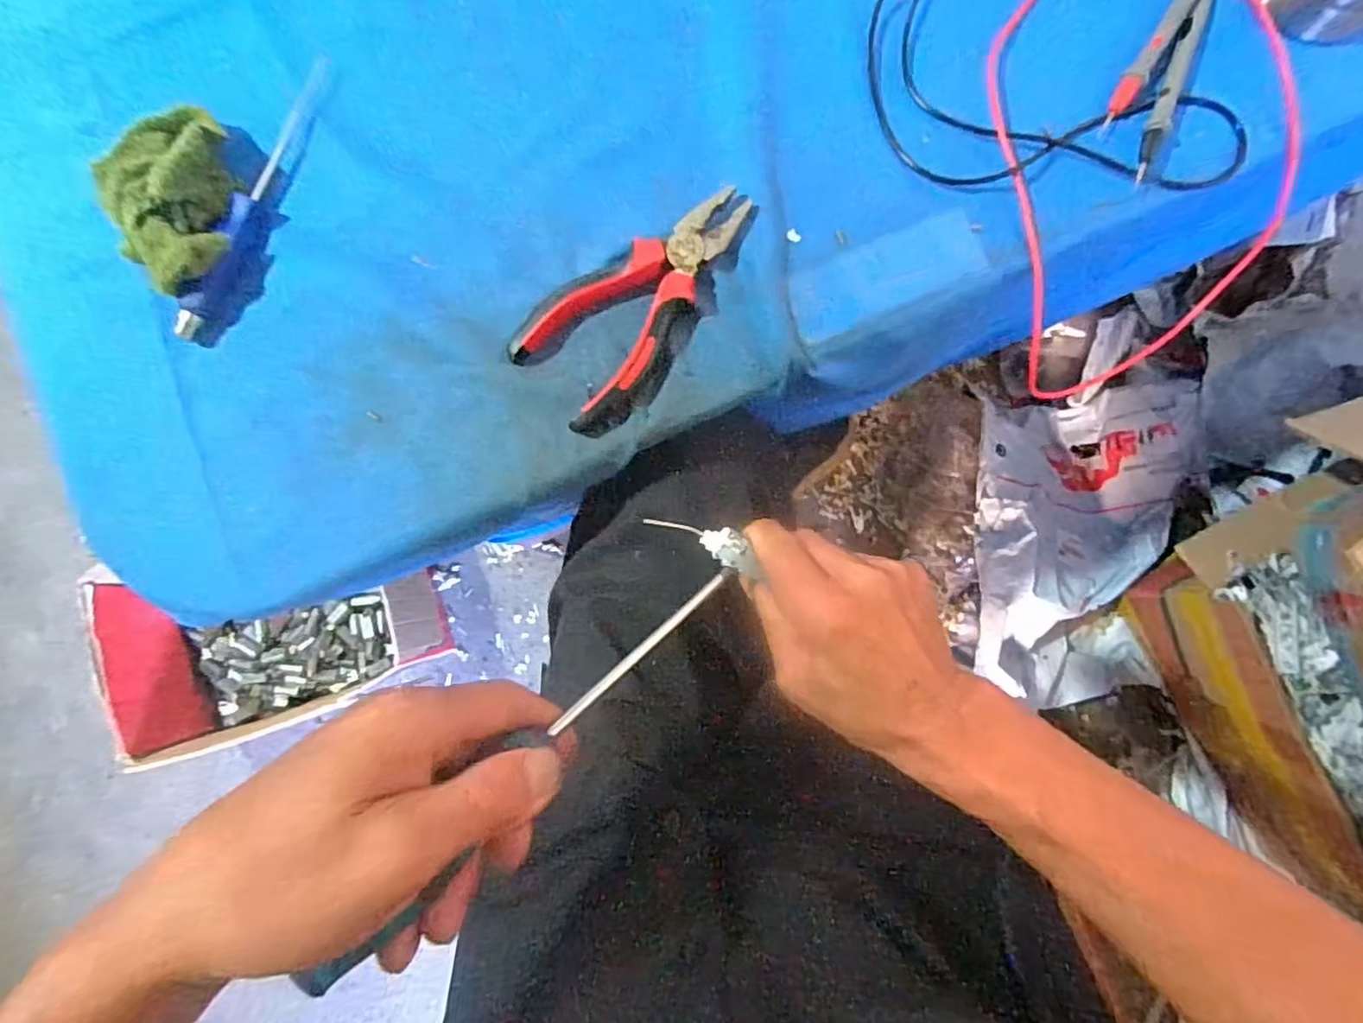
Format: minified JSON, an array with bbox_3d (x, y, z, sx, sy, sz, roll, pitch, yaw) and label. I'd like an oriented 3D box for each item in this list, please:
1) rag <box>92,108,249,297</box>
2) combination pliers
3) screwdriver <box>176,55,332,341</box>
[{"bbox_3d":[-0.295,-0.185,0.382,0.062,0.044,0.113,6,84,4],"label":"rag"},{"bbox_3d":[-0.017,-0.115,0.371,0.152,0.017,0.076,-39,83,-1],"label":"combination pliers"},{"bbox_3d":[-0.257,-0.194,0.392,0.017,0.021,0.196,20,85,5],"label":"screwdriver"}]

